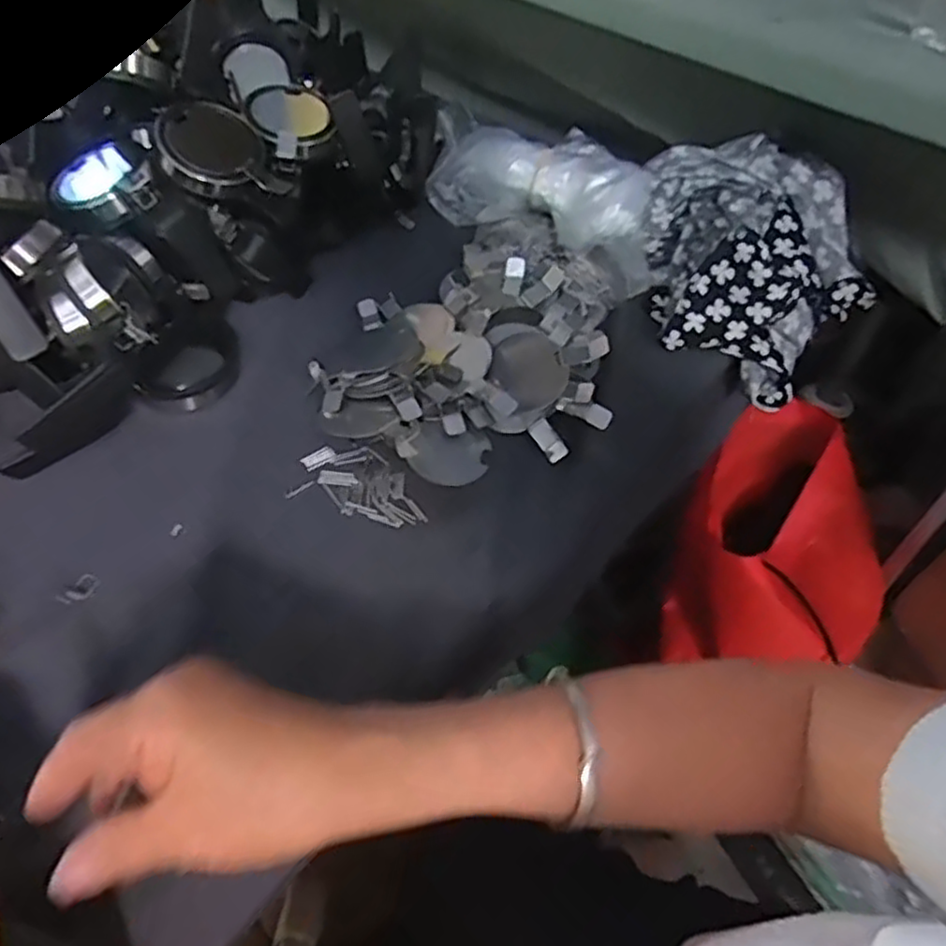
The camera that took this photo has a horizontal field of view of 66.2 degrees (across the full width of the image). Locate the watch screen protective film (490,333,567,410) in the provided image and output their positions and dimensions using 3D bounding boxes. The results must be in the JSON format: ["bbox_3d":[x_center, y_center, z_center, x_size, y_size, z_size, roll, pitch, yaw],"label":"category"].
[{"bbox_3d":[0.038,-0.071,0.490,0.047,0.010,0.053,-45,78,-1],"label":"watch screen protective film"}]

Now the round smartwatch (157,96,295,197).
[{"bbox_3d":[-0.170,-0.223,0.498,0.084,0.013,0.063,3,72,-17],"label":"round smartwatch"}]

